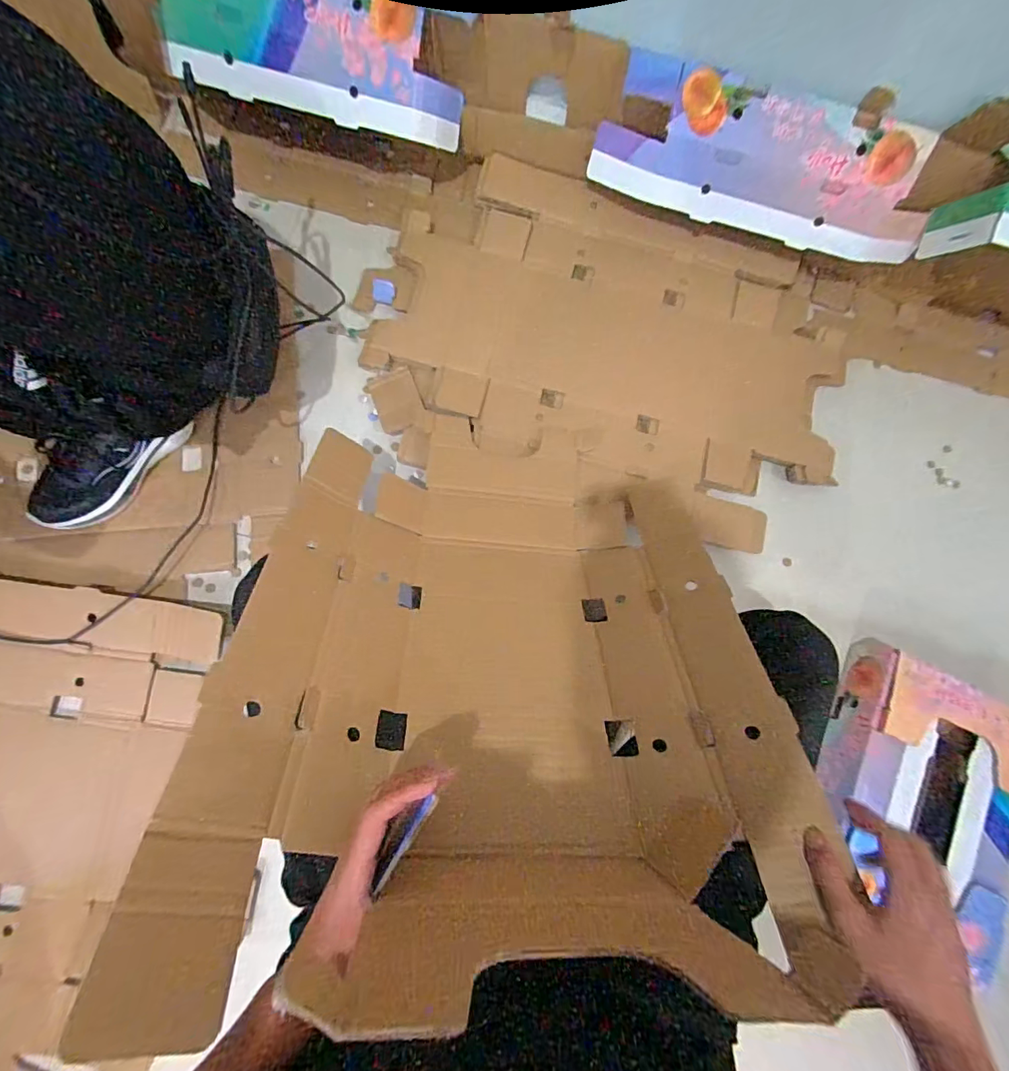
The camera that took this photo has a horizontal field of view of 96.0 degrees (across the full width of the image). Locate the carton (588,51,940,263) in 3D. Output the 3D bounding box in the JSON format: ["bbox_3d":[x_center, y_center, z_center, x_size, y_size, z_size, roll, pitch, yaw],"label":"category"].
[{"bbox_3d":[0.427,-0.602,0.742,0.547,0.174,0.060,16,52,-1],"label":"carton"}]

